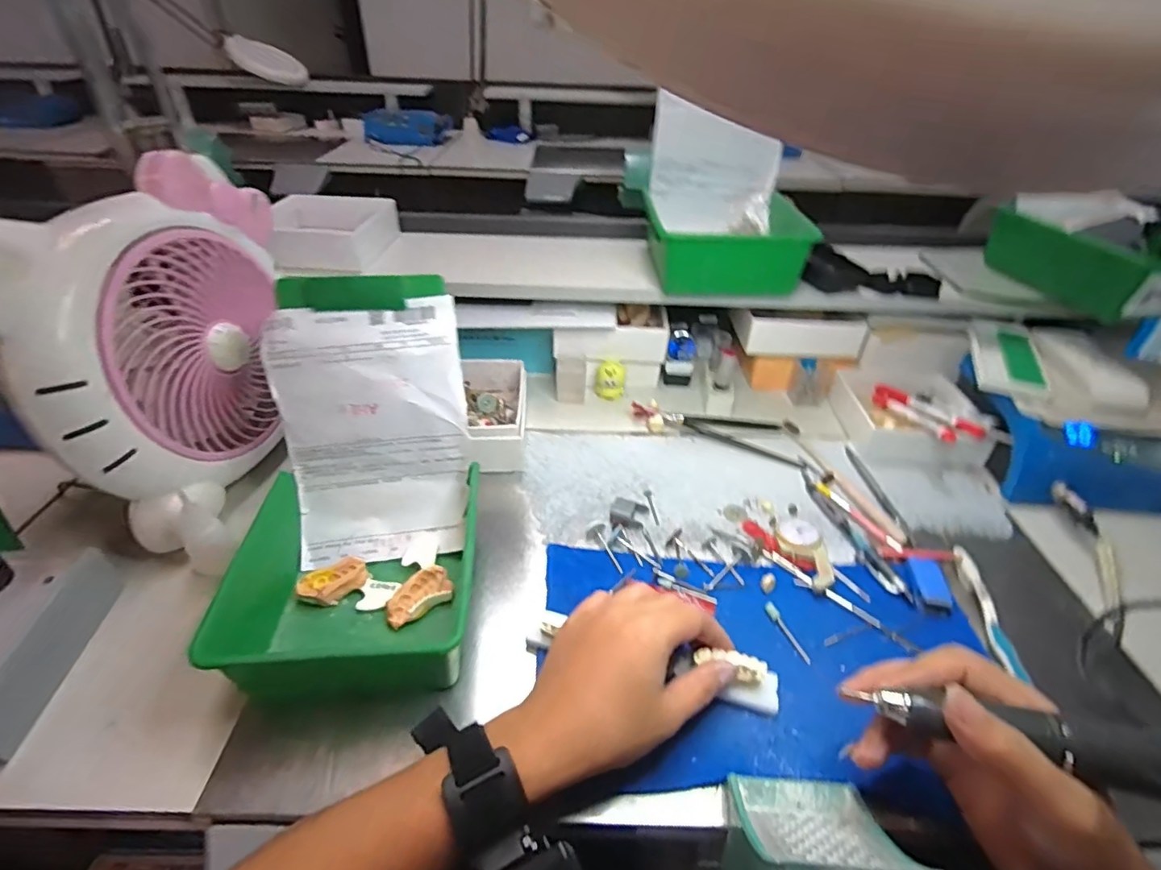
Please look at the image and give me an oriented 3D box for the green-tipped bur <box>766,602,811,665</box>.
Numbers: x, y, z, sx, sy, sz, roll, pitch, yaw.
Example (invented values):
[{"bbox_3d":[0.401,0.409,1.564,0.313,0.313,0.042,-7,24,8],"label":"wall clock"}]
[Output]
[{"bbox_3d":[0.152,0.145,0.404,0.010,0.008,0.050,-11,40,-16],"label":"green-tipped bur"}]

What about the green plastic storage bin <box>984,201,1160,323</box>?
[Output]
[{"bbox_3d":[0.545,-0.183,0.572,0.138,0.067,0.172,-10,40,-16],"label":"green plastic storage bin"}]

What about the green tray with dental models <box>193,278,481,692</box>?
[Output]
[{"bbox_3d":[-0.157,0.030,0.388,0.152,0.196,0.213,-2,38,-5],"label":"green tray with dental models"}]

